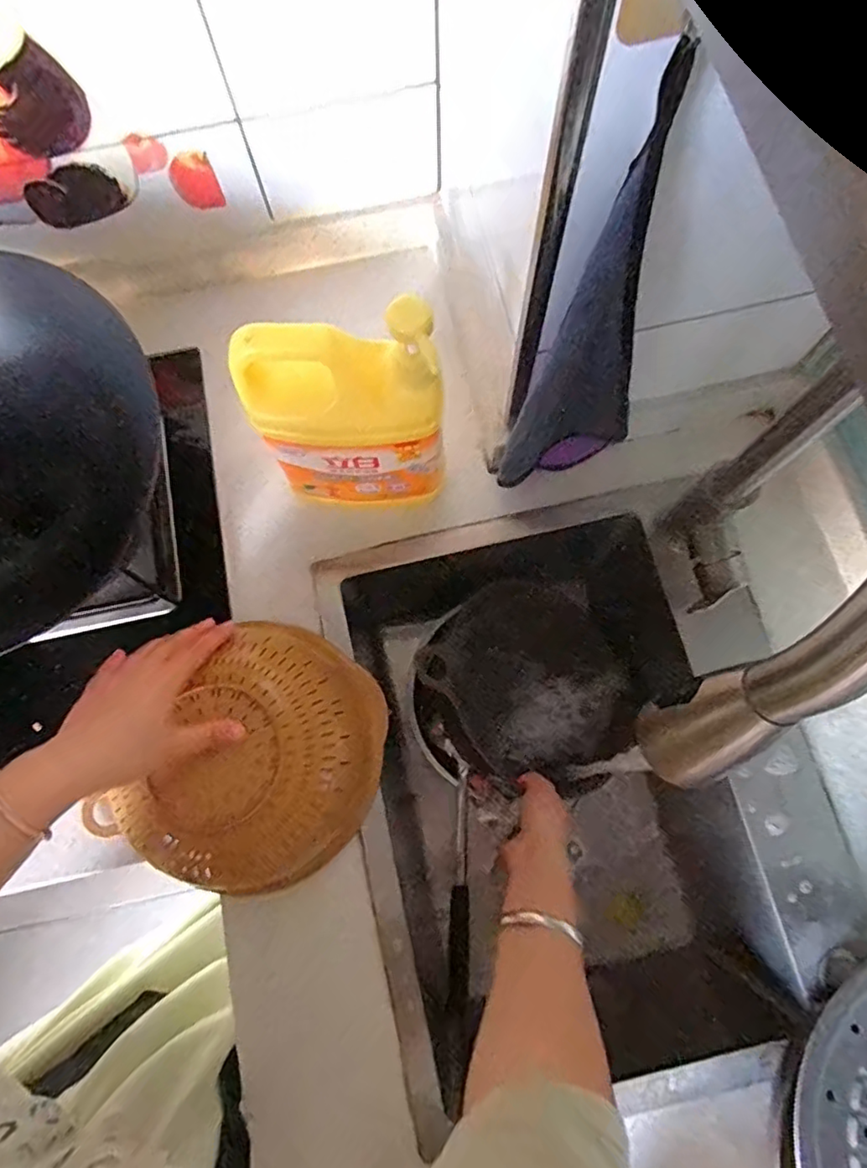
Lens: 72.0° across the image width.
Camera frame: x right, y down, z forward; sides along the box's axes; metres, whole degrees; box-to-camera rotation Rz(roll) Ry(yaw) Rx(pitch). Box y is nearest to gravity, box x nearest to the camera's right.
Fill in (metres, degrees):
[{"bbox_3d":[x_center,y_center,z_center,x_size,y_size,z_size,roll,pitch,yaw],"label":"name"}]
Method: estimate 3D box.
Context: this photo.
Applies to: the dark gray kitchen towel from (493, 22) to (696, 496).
[{"bbox_3d":[0.106,-0.145,0.398,0.070,0.299,0.072,35,79,9],"label":"dark gray kitchen towel"}]

